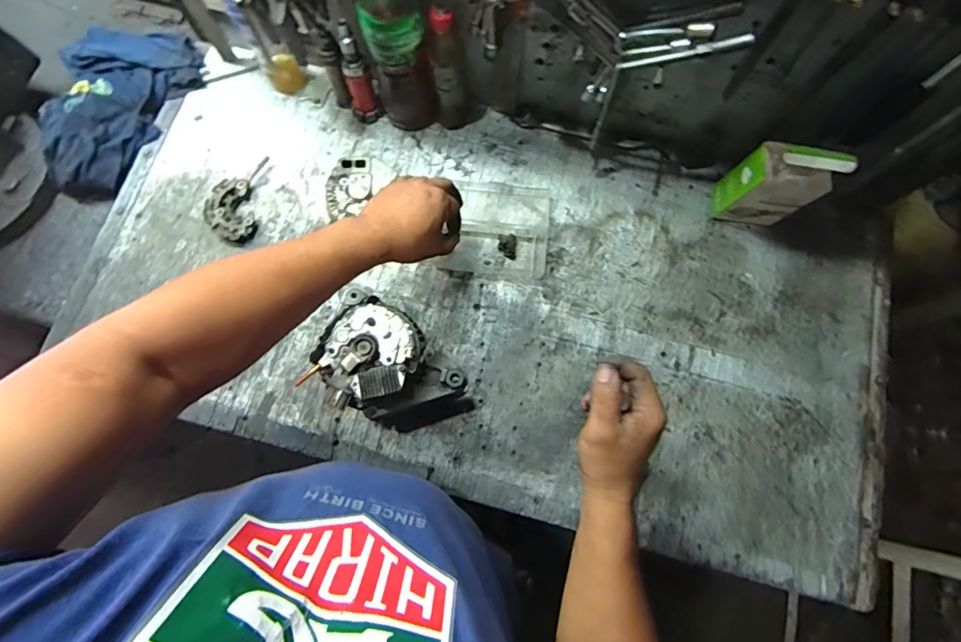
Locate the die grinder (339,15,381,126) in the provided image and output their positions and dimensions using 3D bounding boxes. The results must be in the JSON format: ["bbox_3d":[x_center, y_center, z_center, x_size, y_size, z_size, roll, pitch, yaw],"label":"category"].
[{"bbox_3d":[-0.177,-0.344,0.682,0.033,0.155,0.034,-40,79,-10],"label":"die grinder"}]

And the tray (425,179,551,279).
[{"bbox_3d":[0.025,-0.139,0.701,0.151,0.019,0.145,6,75,1],"label":"tray"}]

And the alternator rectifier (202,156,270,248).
[{"bbox_3d":[-0.366,-0.178,0.703,0.073,0.022,0.141,-1,75,-1],"label":"alternator rectifier"}]

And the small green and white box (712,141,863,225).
[{"bbox_3d":[0.395,-0.181,0.643,0.098,0.157,0.050,13,75,3],"label":"small green and white box"}]

